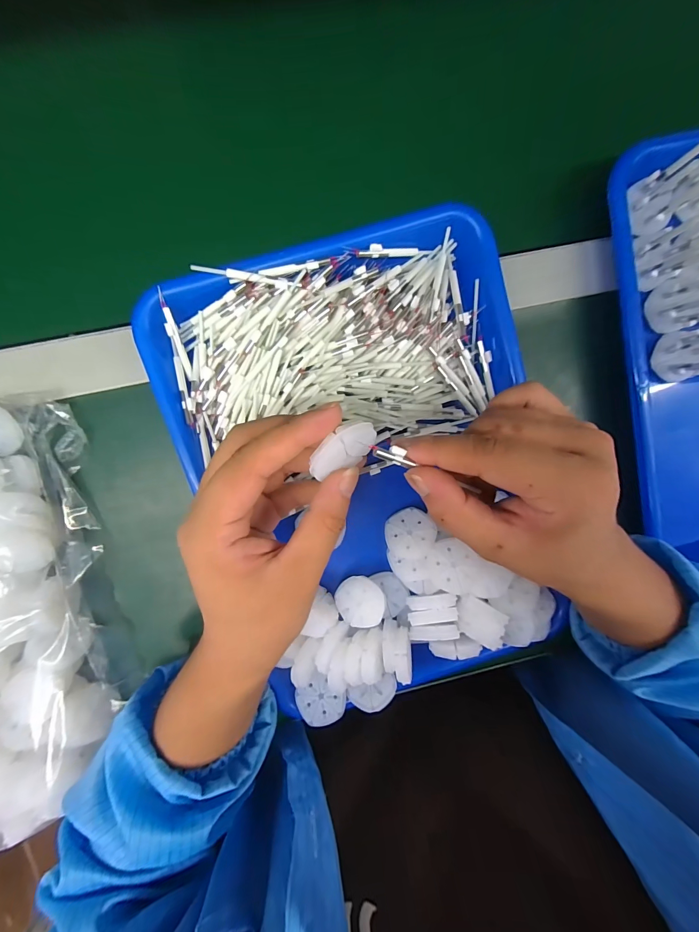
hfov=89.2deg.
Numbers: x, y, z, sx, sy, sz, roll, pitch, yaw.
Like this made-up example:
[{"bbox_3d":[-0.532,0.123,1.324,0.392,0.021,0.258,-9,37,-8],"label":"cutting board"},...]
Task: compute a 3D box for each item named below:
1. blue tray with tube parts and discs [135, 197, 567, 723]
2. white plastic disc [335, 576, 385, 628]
[{"bbox_3d":[0.015,0.009,0.266,0.247,0.052,0.331,-15,99,-4],"label":"blue tray with tube parts and discs"},{"bbox_3d":[0.008,0.104,0.271,0.037,0.004,0.036,0,86,8],"label":"white plastic disc"}]

